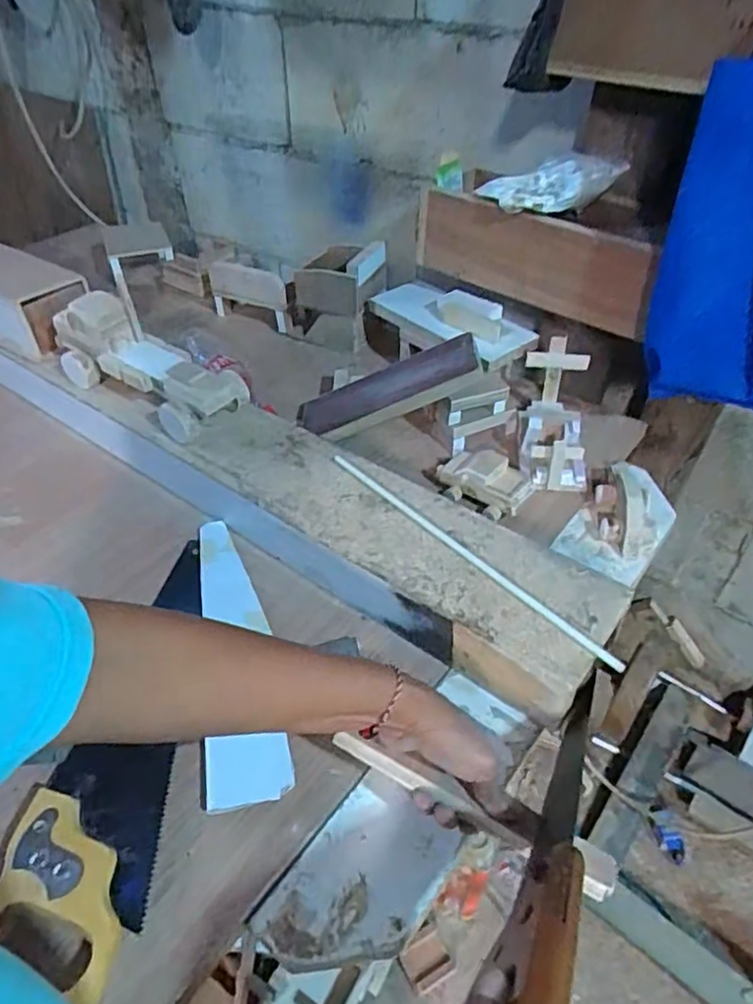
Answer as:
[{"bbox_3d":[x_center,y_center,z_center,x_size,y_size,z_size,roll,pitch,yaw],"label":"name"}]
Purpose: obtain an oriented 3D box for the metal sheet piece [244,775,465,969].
[{"bbox_3d":[-0.011,0.259,0.439,0.091,0.007,0.128,25,51,27],"label":"metal sheet piece"}]

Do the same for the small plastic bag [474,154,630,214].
[{"bbox_3d":[0.199,-0.365,0.744,0.161,0.057,0.046,0,40,21],"label":"small plastic bag"}]

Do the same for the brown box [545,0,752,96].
[{"bbox_3d":[0.277,-0.470,0.634,0.196,0.102,0.028,25,47,22],"label":"brown box"}]

